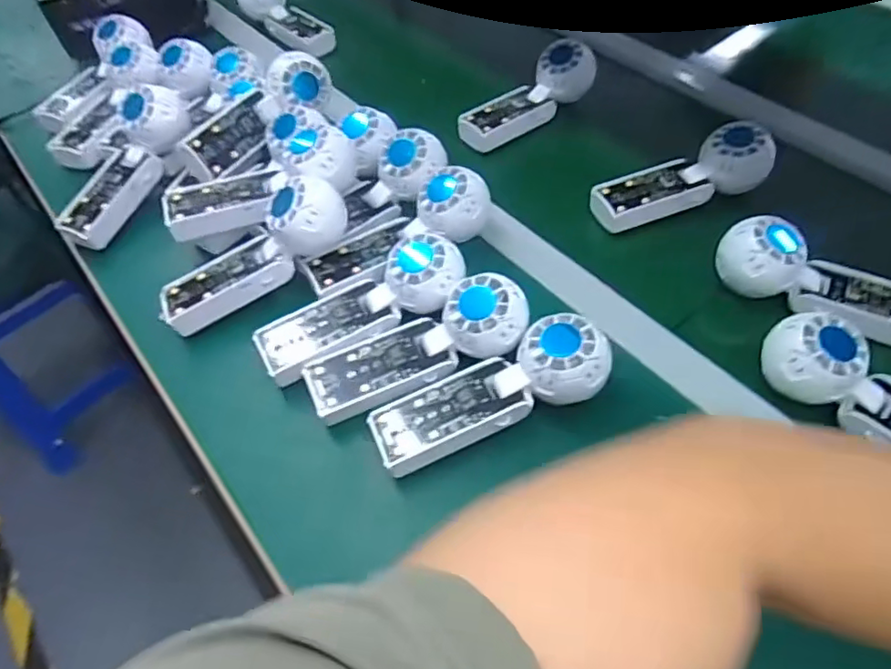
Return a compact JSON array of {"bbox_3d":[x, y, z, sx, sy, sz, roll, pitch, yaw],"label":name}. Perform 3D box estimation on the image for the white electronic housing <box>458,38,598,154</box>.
[{"bbox_3d":[0.086,-0.260,0.638,0.169,0.055,0.057,-33,59,-19],"label":"white electronic housing"}]

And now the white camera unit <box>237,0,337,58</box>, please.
[{"bbox_3d":[-0.208,-0.415,0.783,0.165,0.071,0.062,38,64,26],"label":"white camera unit"}]

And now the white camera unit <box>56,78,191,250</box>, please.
[{"bbox_3d":[-0.312,-0.165,0.577,0.053,0.050,0.170,25,83,20],"label":"white camera unit"}]

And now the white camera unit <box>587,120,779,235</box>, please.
[{"bbox_3d":[0.217,-0.147,0.548,0.166,0.050,0.053,-17,55,-9],"label":"white camera unit"}]

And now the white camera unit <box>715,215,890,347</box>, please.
[{"bbox_3d":[0.305,-0.043,0.465,0.172,0.047,0.059,20,58,17],"label":"white camera unit"}]

